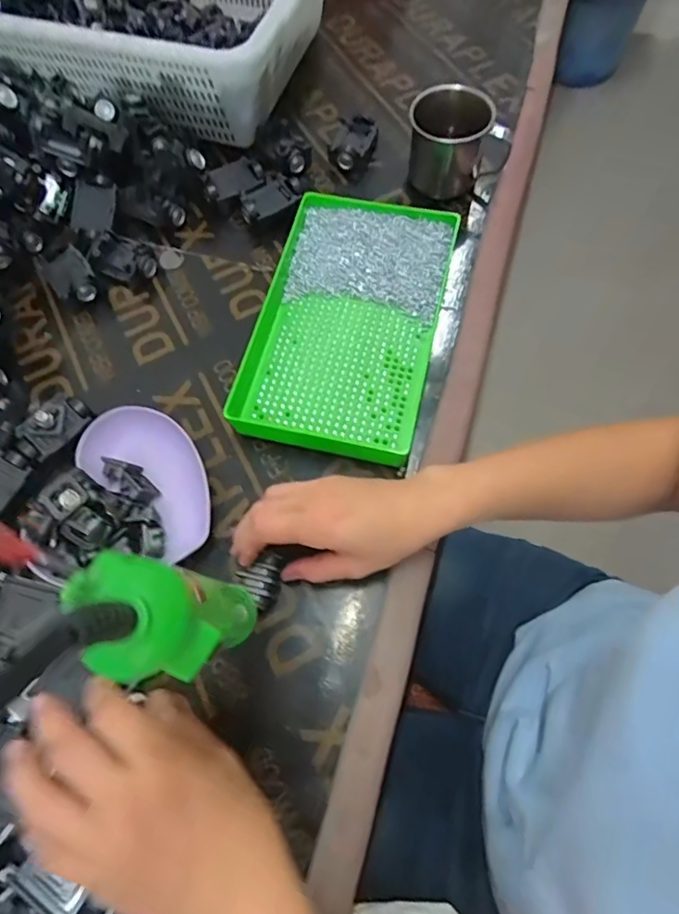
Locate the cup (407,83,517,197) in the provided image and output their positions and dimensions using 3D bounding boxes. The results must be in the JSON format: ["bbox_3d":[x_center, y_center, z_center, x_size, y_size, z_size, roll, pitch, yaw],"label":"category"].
[{"bbox_3d":[0.115,-0.310,0.518,0.087,0.082,0.087,-1,68,2],"label":"cup"}]

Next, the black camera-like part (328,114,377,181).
[{"bbox_3d":[0.014,-0.327,0.543,0.039,0.032,0.057,16,70,9],"label":"black camera-like part"}]

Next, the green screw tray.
[{"bbox_3d":[0.006,-0.117,0.448,0.153,0.039,0.239,13,70,8],"label":"green screw tray"}]

